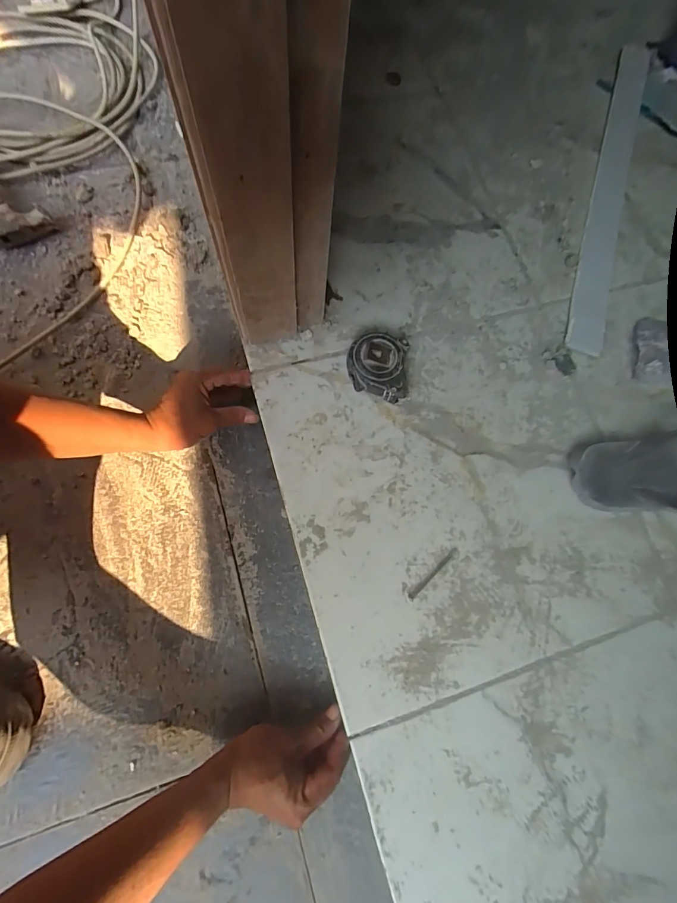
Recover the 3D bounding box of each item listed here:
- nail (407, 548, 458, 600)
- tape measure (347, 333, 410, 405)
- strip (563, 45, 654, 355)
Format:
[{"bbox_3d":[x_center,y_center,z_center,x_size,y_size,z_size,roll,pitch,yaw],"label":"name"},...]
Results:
[{"bbox_3d":[0.104,0.133,0.411,0.076,0.004,0.009,-38,82,-13],"label":"nail"},{"bbox_3d":[0.045,-0.100,0.451,0.070,0.035,0.080,6,75,-4],"label":"tape measure"},{"bbox_3d":[0.414,-0.409,0.574,0.051,0.014,0.601,18,77,3],"label":"strip"}]

